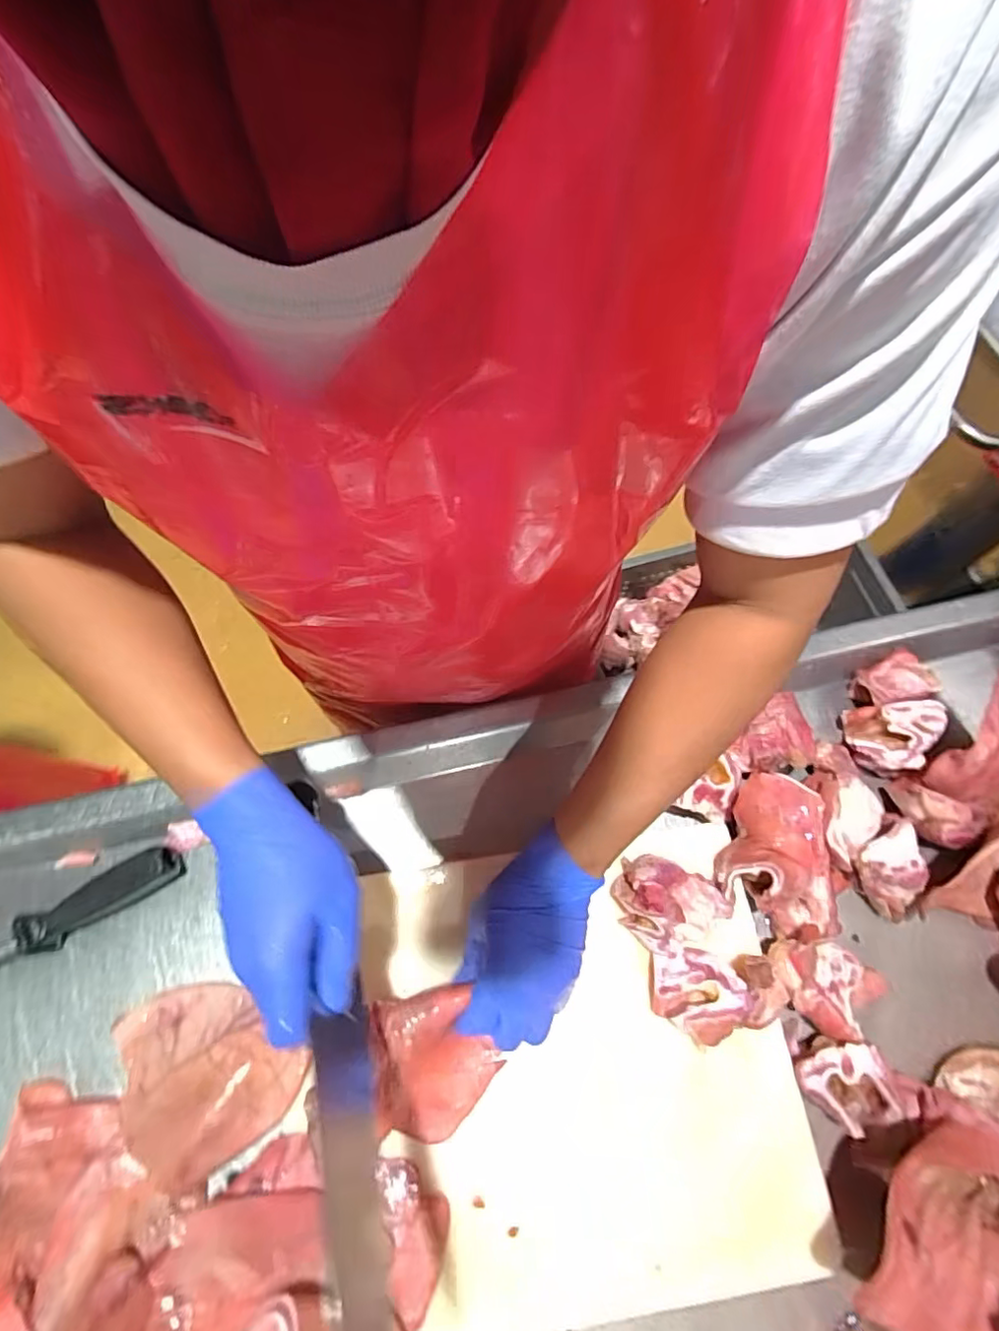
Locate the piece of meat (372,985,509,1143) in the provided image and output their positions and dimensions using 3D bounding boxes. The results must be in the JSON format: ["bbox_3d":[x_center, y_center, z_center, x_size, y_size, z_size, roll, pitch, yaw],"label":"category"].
[{"bbox_3d":[-0.045,0.283,0.405,0.080,0.062,0.097,-1,67,1],"label":"piece of meat"}]

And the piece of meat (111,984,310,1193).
[{"bbox_3d":[-0.222,0.300,0.432,0.122,0.029,0.128,-35,73,-11],"label":"piece of meat"}]

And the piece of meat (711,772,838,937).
[{"bbox_3d":[0.222,0.149,0.458,0.100,0.067,0.127,-1,69,1],"label":"piece of meat"}]

